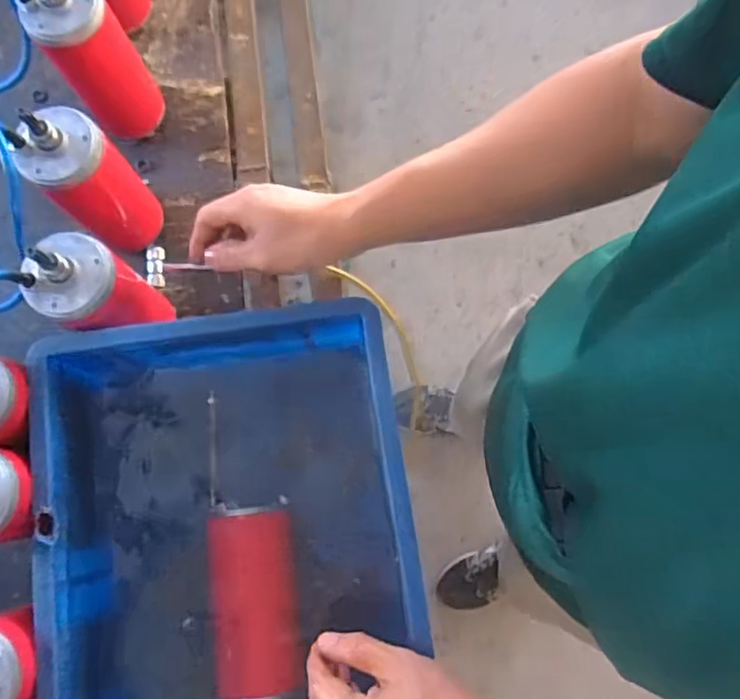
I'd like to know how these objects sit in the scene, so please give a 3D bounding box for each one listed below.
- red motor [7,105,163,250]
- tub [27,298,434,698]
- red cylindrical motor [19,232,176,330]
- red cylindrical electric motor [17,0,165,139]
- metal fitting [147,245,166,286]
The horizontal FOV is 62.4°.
[{"bbox_3d":[-0.268,-0.165,0.594,0.077,0.200,0.074,0,78,0],"label":"red motor"},{"bbox_3d":[-0.115,0.177,0.526,0.297,0.115,0.396,-7,79,-2],"label":"tub"},{"bbox_3d":[-0.247,-0.050,0.569,0.070,0.203,0.076,0,78,0],"label":"red cylindrical motor"},{"bbox_3d":[-0.279,-0.295,0.624,0.080,0.187,0.063,-17,79,-4],"label":"red cylindrical electric motor"},{"bbox_3d":[-0.230,-0.090,0.658,0.019,0.013,0.044,-2,91,-2],"label":"metal fitting"}]

